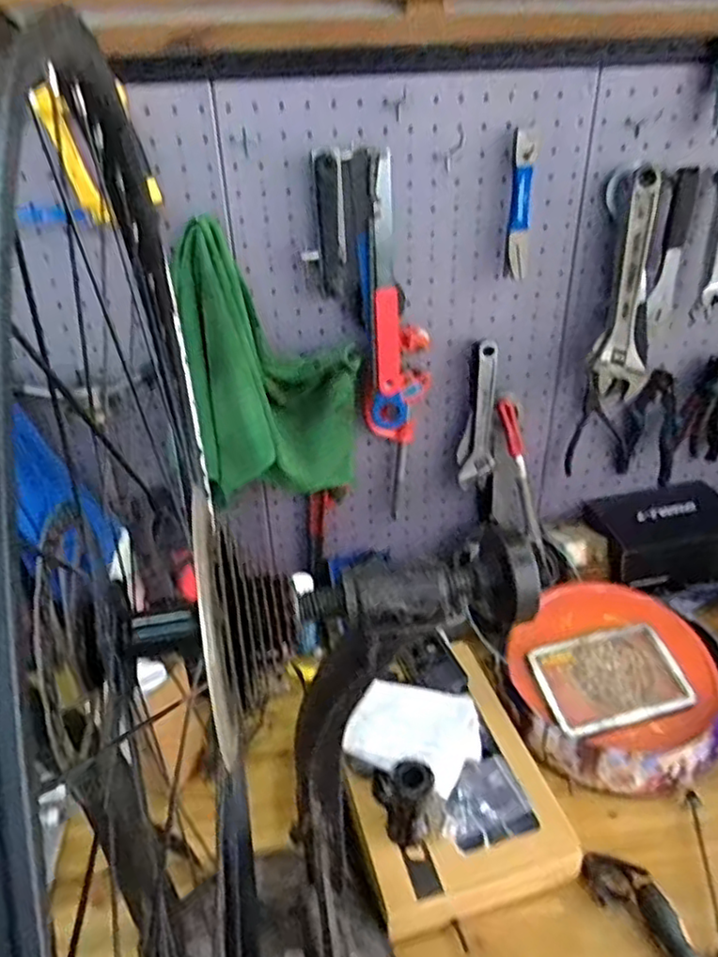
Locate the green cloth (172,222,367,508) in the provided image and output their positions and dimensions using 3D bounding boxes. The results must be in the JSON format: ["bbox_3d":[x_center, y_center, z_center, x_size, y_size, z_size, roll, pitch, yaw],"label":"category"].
[{"bbox_3d":[-0.106,-0.130,0.844,0.204,0.332,0.092,-4,32,-2],"label":"green cloth"}]

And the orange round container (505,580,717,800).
[{"bbox_3d":[0.341,0.274,0.886,0.282,0.095,0.282,1,48,-1],"label":"orange round container"}]

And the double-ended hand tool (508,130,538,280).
[{"bbox_3d":[0.200,-0.333,0.811,0.024,0.165,0.027,8,34,17],"label":"double-ended hand tool"}]

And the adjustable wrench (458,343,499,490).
[{"bbox_3d":[0.173,-0.089,0.956,0.047,0.222,0.020,-3,32,0],"label":"adjustable wrench"}]

